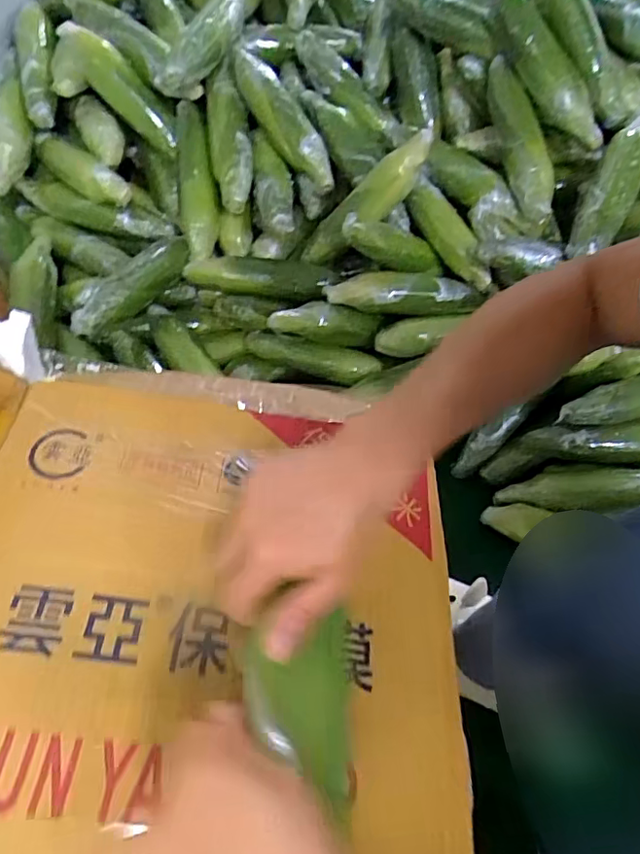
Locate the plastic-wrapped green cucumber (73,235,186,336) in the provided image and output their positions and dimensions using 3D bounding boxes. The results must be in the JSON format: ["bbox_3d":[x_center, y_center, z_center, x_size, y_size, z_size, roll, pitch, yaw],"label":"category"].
[{"bbox_3d":[-0.237,-0.194,0.727,0.057,0.049,0.212,21,53,6],"label":"plastic-wrapped green cucumber"}]

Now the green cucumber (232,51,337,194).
[{"bbox_3d":[-0.052,-0.431,0.776,0.061,0.041,0.237,-28,82,-24],"label":"green cucumber"}]

